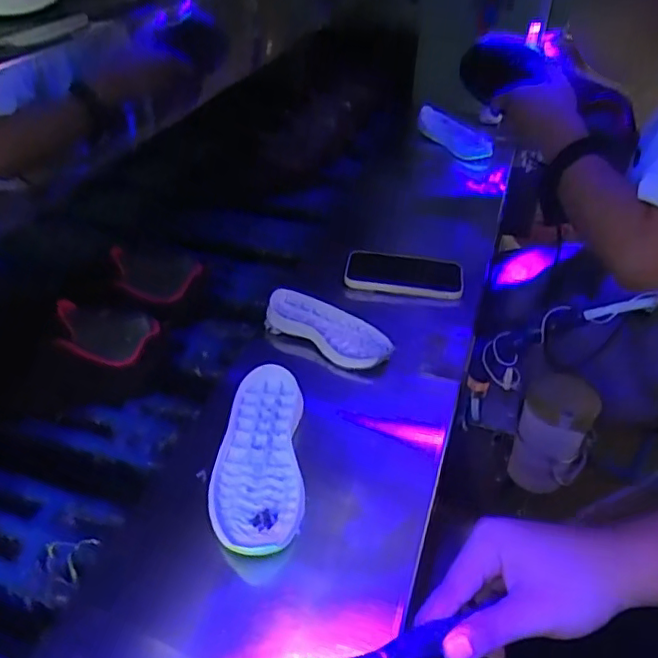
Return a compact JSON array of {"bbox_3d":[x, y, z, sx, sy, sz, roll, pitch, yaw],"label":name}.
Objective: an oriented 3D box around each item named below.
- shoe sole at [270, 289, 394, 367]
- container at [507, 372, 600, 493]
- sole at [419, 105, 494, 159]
[{"bbox_3d":[-0.001,0.001,0.664,0.155,0.028,0.073,26,44,25],"label":"shoe sole"},{"bbox_3d":[0.254,0.121,0.658,0.073,0.126,0.067,20,43,23],"label":"container"},{"bbox_3d":[0.233,-0.365,1.083,0.063,0.033,0.210,-13,41,-15],"label":"sole"}]

